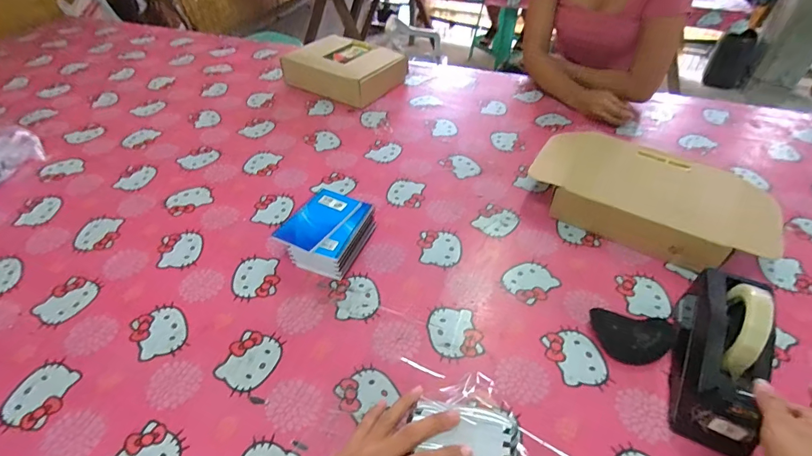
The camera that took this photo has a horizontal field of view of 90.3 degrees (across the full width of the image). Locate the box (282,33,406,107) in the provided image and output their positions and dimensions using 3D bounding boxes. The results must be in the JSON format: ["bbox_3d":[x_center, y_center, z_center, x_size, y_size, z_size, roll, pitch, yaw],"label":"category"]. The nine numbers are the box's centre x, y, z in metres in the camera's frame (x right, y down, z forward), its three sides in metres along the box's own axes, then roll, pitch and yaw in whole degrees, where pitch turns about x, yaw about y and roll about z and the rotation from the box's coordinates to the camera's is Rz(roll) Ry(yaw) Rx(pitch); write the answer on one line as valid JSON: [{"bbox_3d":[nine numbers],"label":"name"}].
[{"bbox_3d":[-0.161,-0.431,1.098,0.262,0.088,0.221,25,49,24],"label":"box"}]

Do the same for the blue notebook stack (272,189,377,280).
[{"bbox_3d":[-0.131,0.008,0.670,0.119,0.061,0.144,16,46,16],"label":"blue notebook stack"}]

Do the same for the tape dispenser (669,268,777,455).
[{"bbox_3d":[0.381,0.143,0.480,0.069,0.127,0.202,20,47,19],"label":"tape dispenser"}]

